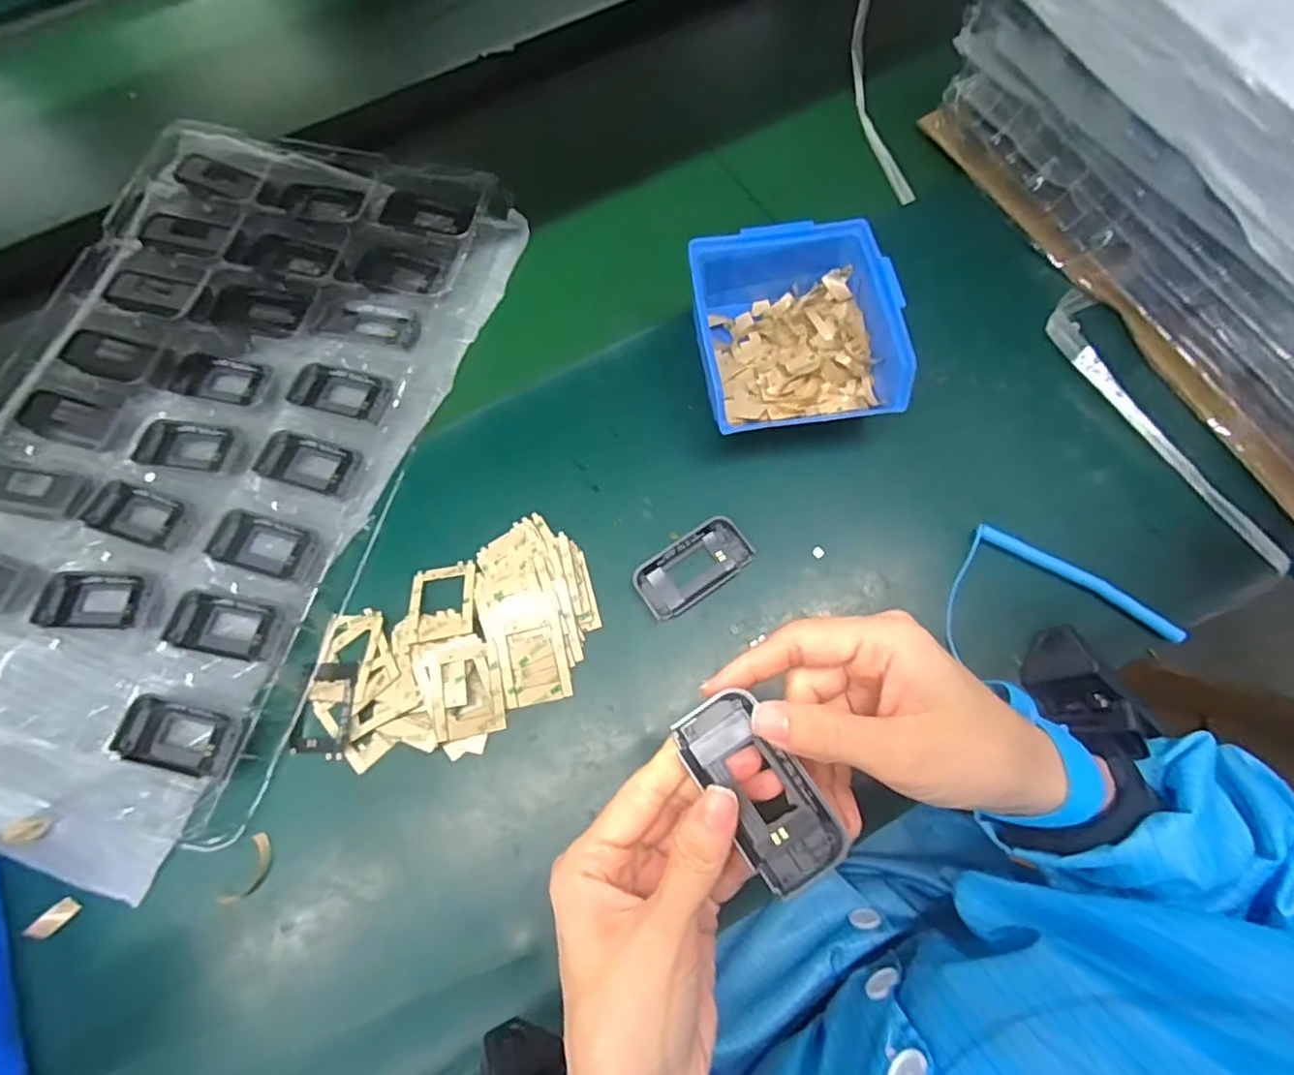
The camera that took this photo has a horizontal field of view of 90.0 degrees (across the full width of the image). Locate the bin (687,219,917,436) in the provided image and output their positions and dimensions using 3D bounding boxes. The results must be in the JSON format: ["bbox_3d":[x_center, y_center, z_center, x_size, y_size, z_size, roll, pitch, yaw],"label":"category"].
[{"bbox_3d":[0.096,-0.139,0.437,0.127,0.066,0.141,-6,70,-1],"label":"bin"}]

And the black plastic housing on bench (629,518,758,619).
[{"bbox_3d":[0.030,0.018,0.413,0.076,0.009,0.038,-32,72,-10],"label":"black plastic housing on bench"}]

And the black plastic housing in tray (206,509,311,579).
[{"bbox_3d":[-0.254,0.004,0.423,0.065,0.007,0.035,16,71,7],"label":"black plastic housing in tray"}]

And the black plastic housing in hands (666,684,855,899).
[{"bbox_3d":[0.044,0.100,0.256,0.034,0.012,0.075,-32,73,-10],"label":"black plastic housing in hands"}]

